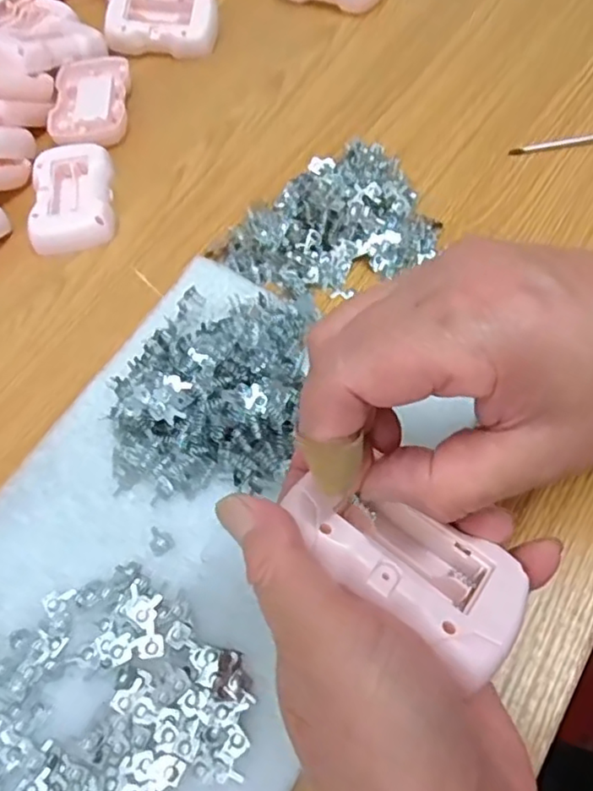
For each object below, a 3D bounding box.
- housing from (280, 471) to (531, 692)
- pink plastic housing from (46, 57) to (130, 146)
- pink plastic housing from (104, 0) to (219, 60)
[{"bbox_3d":[0.036,0.056,0.212,0.081,0.018,0.046,37,45,19],"label":"housing"},{"bbox_3d":[-0.154,-0.219,0.463,0.055,0.010,0.090,-6,61,0],"label":"pink plastic housing"},{"bbox_3d":[-0.106,-0.297,0.491,0.083,0.029,0.046,8,62,8],"label":"pink plastic housing"}]

